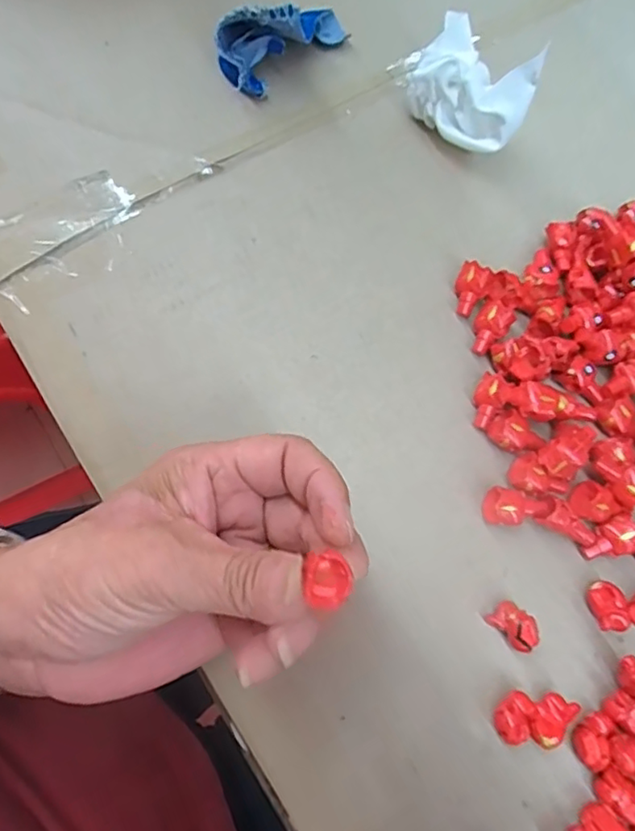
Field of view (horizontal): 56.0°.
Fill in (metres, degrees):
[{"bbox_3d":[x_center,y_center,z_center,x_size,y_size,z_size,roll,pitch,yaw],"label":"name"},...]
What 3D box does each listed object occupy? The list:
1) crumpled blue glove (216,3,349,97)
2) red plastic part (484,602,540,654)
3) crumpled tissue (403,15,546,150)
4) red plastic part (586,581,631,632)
[{"bbox_3d":[-0.014,-0.203,0.311,0.078,0.041,0.028,-36,79,-11],"label":"crumpled blue glove"},{"bbox_3d":[0.082,0.086,0.246,0.014,0.012,0.019,-41,80,-12],"label":"red plastic part"},{"bbox_3d":[0.077,-0.163,0.299,0.061,0.051,0.036,37,76,8],"label":"crumpled tissue"},{"bbox_3d":[0.121,0.080,0.251,0.013,0.013,0.019,-5,74,-3],"label":"red plastic part"}]

